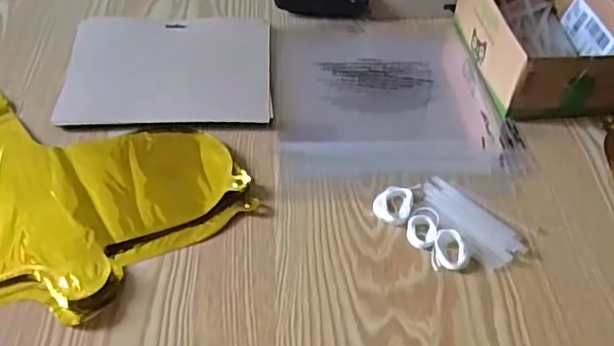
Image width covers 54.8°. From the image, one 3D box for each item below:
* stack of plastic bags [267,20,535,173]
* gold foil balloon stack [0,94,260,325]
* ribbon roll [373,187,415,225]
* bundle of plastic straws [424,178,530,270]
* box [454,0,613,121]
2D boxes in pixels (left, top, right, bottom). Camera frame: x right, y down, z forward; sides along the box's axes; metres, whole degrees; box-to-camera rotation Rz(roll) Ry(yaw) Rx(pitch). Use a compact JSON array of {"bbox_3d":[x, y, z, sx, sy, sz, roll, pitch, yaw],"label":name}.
[{"bbox_3d":[0.079,-0.089,0.595,0.217,0.010,0.246,0,46,-3],"label":"stack of plastic bags"},{"bbox_3d":[-0.284,-0.033,0.507,0.438,0.013,0.224,30,51,24],"label":"gold foil balloon stack"},{"bbox_3d":[0.069,0.026,0.474,0.030,0.007,0.036,18,47,14],"label":"ribbon roll"},{"bbox_3d":[0.126,0.038,0.472,0.042,0.007,0.092,-28,53,-27],"label":"bundle of plastic straws"},{"bbox_3d":[0.238,-0.141,0.601,0.131,0.069,0.187,-3,46,-6],"label":"box"}]

